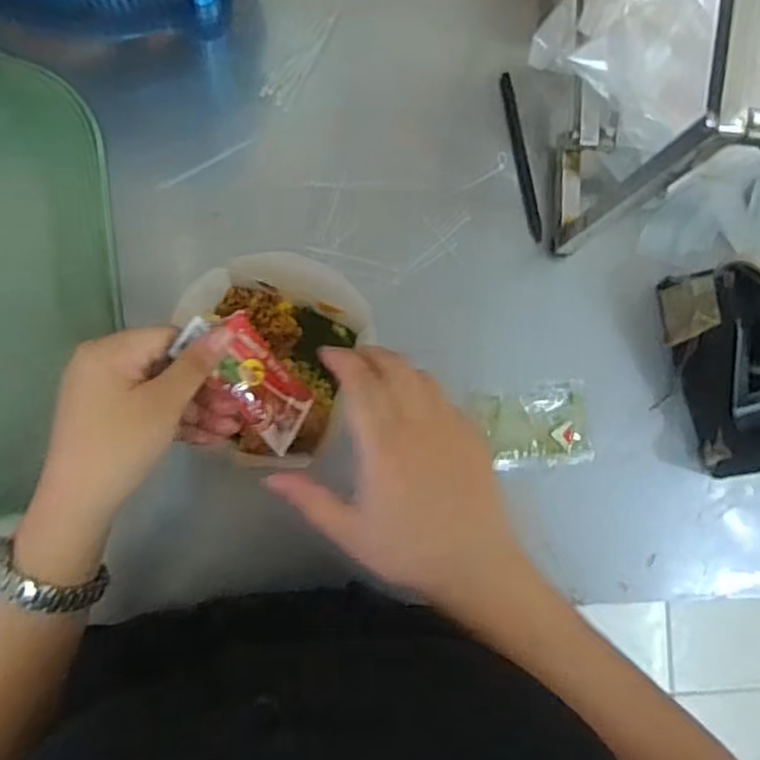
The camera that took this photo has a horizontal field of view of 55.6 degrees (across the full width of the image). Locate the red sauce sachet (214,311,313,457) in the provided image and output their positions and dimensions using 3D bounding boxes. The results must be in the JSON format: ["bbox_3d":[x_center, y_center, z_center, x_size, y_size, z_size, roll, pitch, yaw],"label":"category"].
[{"bbox_3d":[-0.066,0.002,0.398,0.072,0.009,0.040,53,59,-27],"label":"red sauce sachet"}]

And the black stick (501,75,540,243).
[{"bbox_3d":[0.115,-0.181,0.585,0.011,0.011,0.139,-9,86,-8],"label":"black stick"}]

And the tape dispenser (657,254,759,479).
[{"bbox_3d":[0.271,-0.011,0.541,0.064,0.098,0.159,-16,87,-9],"label":"tape dispenser"}]

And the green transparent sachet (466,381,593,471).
[{"bbox_3d":[0.119,0.038,0.562,0.093,0.005,0.063,-8,85,-8],"label":"green transparent sachet"}]

